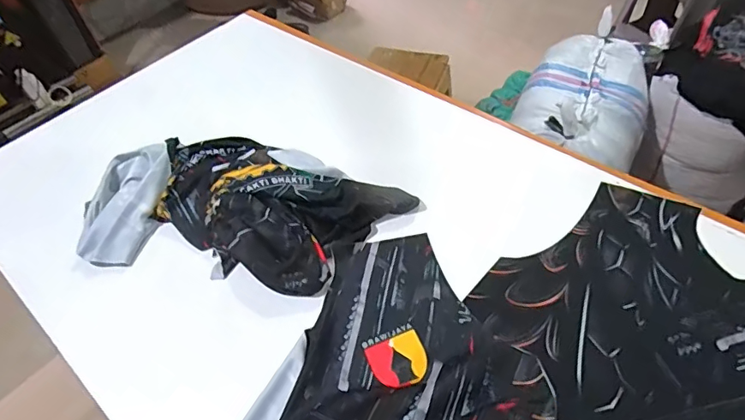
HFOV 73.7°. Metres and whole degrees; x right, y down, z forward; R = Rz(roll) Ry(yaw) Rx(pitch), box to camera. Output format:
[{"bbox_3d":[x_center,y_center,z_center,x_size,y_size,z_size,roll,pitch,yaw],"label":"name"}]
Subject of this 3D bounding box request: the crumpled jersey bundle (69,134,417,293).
[{"bbox_3d":[-0.212,-0.010,0.817,0.526,0.076,0.263,6,51,11],"label":"crumpled jersey bundle"}]

